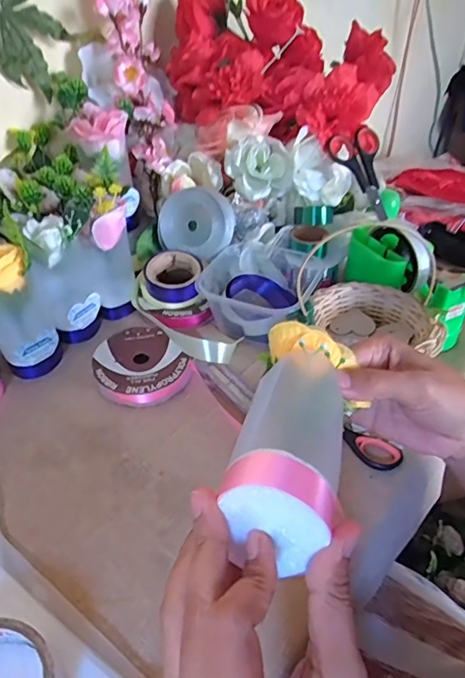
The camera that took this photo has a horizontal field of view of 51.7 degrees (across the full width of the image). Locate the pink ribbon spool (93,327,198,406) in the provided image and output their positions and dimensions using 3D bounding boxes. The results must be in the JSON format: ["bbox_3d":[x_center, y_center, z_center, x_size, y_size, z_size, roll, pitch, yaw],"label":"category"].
[{"bbox_3d":[-0.094,0.027,0.479,0.082,0.029,0.092,-32,49,-33],"label":"pink ribbon spool"}]

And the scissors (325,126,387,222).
[{"bbox_3d":[0.162,-0.201,0.561,0.061,0.125,0.019,-40,4,-2],"label":"scissors"}]

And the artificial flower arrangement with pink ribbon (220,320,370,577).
[{"bbox_3d":[0.034,0.044,0.255,0.048,0.042,0.144,9,32,9],"label":"artificial flower arrangement with pink ribbon"}]

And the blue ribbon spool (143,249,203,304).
[{"bbox_3d":[-0.065,-0.071,0.529,0.062,0.030,0.070,4,39,3],"label":"blue ribbon spool"}]

